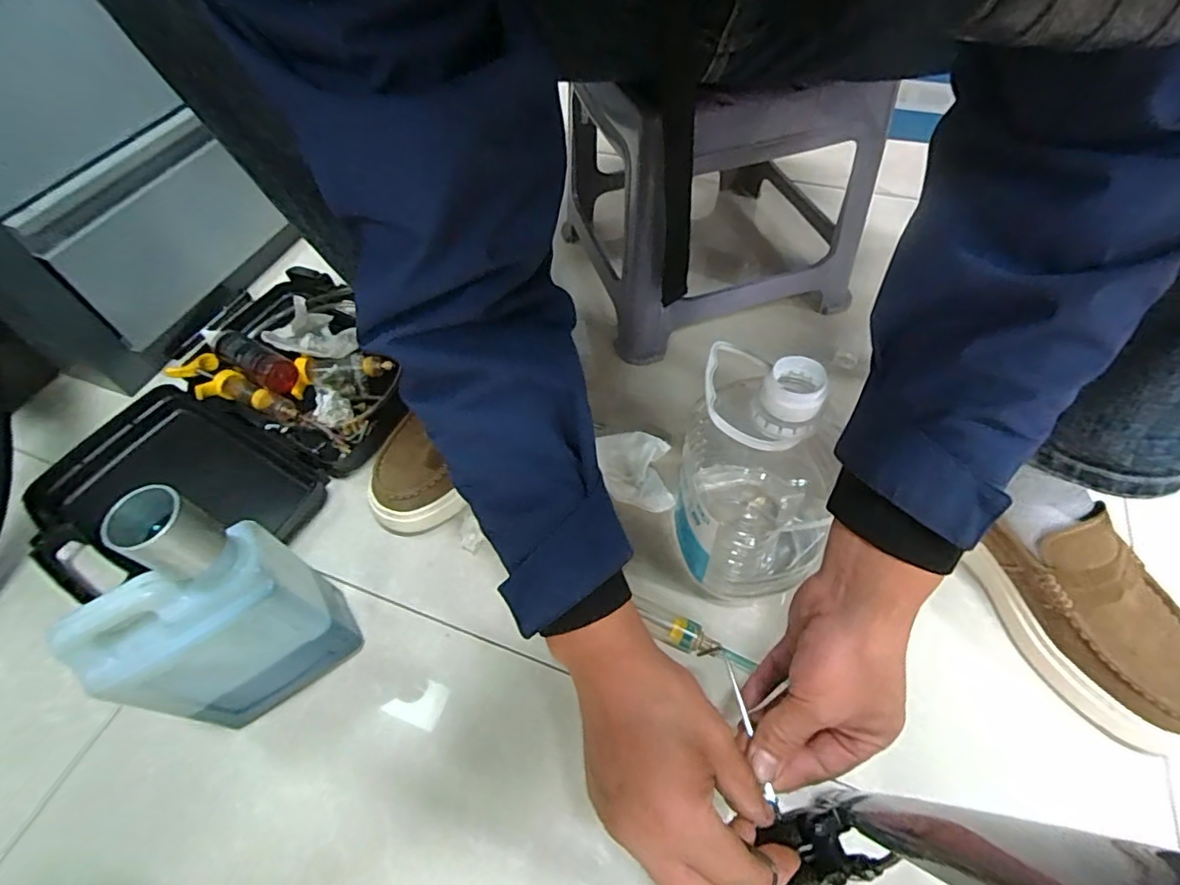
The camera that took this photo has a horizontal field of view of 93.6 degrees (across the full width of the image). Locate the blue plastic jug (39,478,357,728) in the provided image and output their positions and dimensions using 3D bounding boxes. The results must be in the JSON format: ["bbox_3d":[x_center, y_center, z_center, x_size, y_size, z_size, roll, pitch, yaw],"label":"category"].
[{"bbox_3d":[-0.261,0.126,0.388,0.122,0.223,0.077,-33,59,-18],"label":"blue plastic jug"}]

